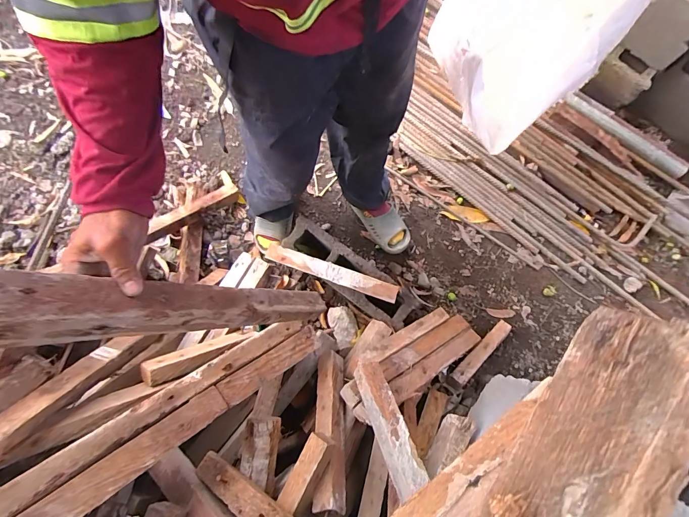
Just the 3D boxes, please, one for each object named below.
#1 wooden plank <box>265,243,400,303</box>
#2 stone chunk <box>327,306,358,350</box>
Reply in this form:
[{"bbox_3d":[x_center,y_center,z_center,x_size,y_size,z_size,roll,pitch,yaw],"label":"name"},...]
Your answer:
[{"bbox_3d":[-0.033,0.032,0.884,0.332,0.030,0.042,20,76,4],"label":"wooden plank"},{"bbox_3d":[-0.001,0.178,0.962,0.071,0.037,0.112,-23,77,-7],"label":"stone chunk"}]

